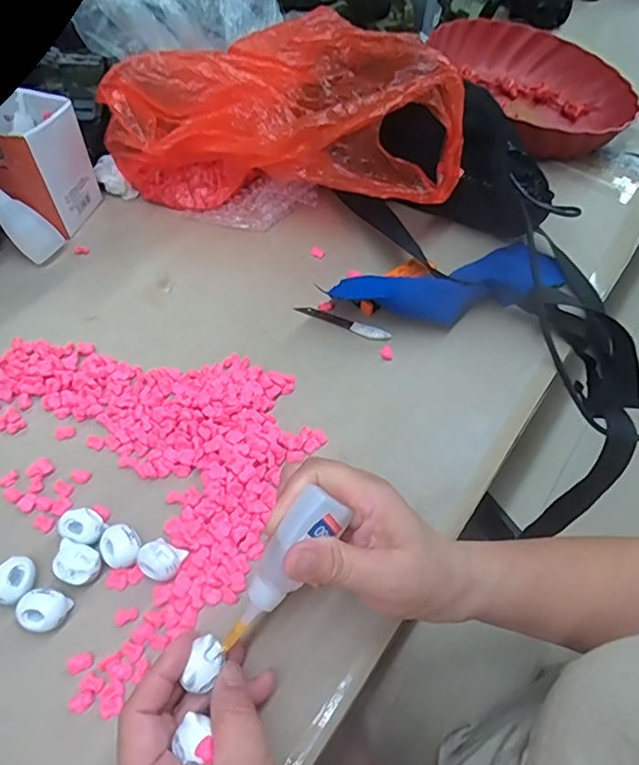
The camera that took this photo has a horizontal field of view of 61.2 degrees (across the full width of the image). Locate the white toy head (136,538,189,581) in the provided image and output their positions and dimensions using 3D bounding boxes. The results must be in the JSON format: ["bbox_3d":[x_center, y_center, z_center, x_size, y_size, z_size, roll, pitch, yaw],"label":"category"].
[{"bbox_3d":[-0.093,0.103,0.316,0.025,0.013,0.021,21,57,13],"label":"white toy head"}]

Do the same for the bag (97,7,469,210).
[{"bbox_3d":[-0.030,-0.234,0.489,0.302,0.132,0.130,7,55,3],"label":"bag"}]

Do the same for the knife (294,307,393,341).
[{"bbox_3d":[0.019,-0.049,0.441,0.081,0.004,0.012,21,57,13],"label":"knife"}]

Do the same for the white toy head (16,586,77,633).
[{"bbox_3d":[-0.153,0.126,0.300,0.022,0.015,0.022,1,54,-1],"label":"white toy head"}]

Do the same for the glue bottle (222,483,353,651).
[{"bbox_3d":[-0.019,0.093,0.266,0.021,0.018,0.087,35,93,21],"label":"glue bottle"}]

